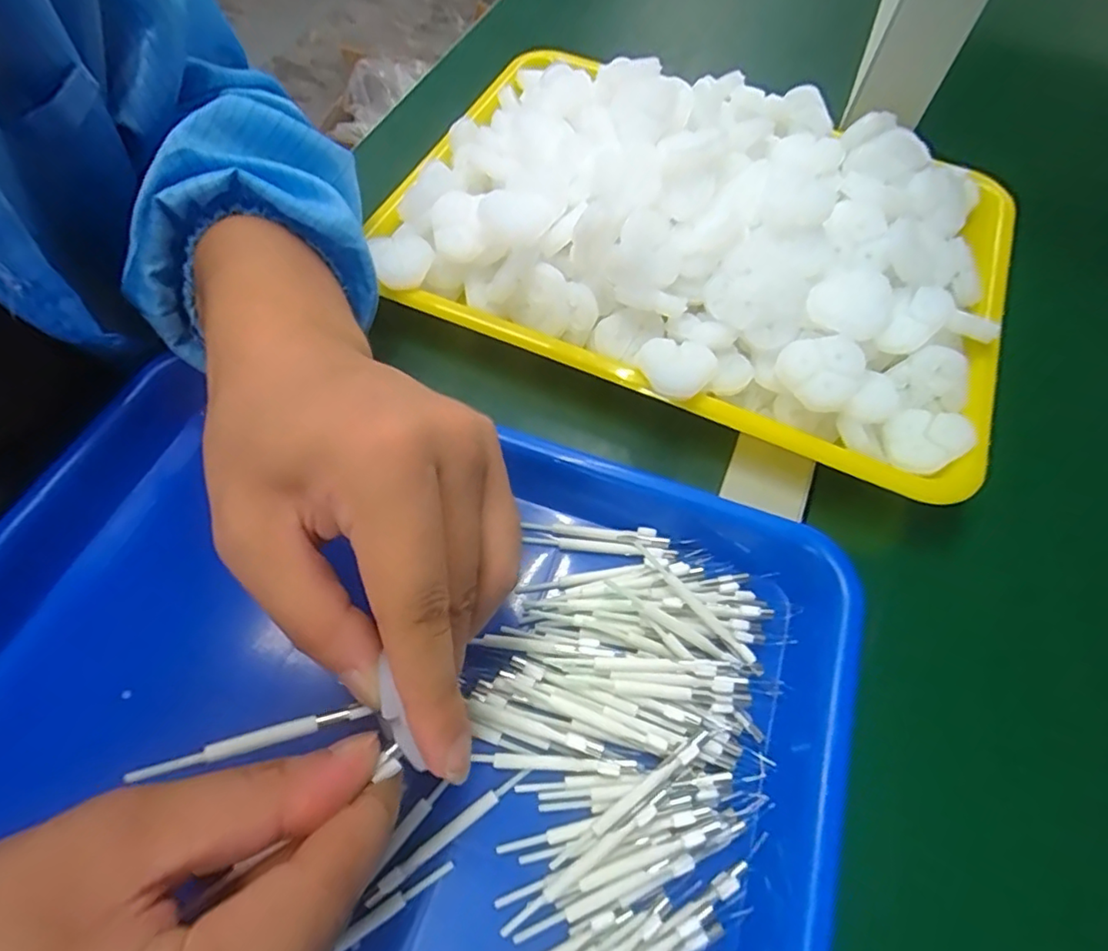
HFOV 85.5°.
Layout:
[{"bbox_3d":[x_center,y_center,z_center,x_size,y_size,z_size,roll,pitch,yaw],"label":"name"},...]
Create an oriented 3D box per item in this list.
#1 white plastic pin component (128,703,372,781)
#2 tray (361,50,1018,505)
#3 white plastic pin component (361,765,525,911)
[{"bbox_3d":[-0.086,0.076,0.174,0.061,0.004,0.006,-8,62,-27],"label":"white plastic pin component"},{"bbox_3d":[0.082,-0.140,0.332,0.335,0.062,0.234,23,63,10],"label":"tray"},{"bbox_3d":[-0.037,0.125,0.211,0.064,0.006,0.005,-33,68,-19],"label":"white plastic pin component"}]

